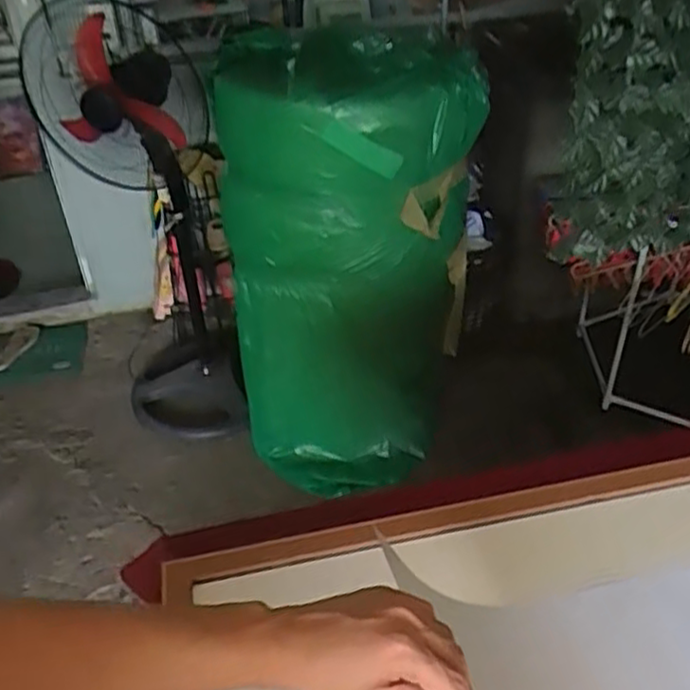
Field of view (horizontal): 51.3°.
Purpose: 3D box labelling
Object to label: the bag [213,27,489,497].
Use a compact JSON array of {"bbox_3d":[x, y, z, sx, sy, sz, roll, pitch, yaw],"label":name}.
[{"bbox_3d":[0.009,-0.193,1.762,0.582,0.970,0.468,-8,35,-6],"label":"bag"}]

